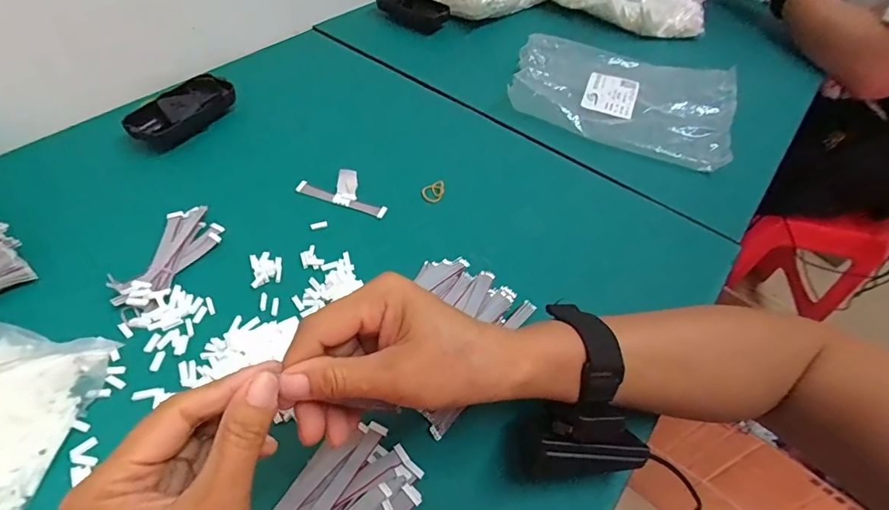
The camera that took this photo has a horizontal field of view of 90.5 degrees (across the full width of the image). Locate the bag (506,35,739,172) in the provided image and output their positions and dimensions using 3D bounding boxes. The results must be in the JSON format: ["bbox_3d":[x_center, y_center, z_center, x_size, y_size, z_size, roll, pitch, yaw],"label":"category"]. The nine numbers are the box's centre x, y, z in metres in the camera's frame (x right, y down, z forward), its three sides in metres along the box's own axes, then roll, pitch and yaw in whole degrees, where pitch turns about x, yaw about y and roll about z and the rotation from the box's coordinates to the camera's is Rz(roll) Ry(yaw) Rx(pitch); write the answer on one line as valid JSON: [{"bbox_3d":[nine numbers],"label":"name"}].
[{"bbox_3d":[0.212,-0.196,0.525,0.244,0.035,0.188,23,53,13],"label":"bag"}]

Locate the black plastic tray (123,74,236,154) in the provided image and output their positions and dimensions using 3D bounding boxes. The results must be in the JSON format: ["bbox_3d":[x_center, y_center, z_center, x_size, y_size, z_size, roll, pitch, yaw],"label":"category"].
[{"bbox_3d":[-0.274,-0.149,0.462,0.045,0.027,0.106,25,54,15],"label":"black plastic tray"}]

